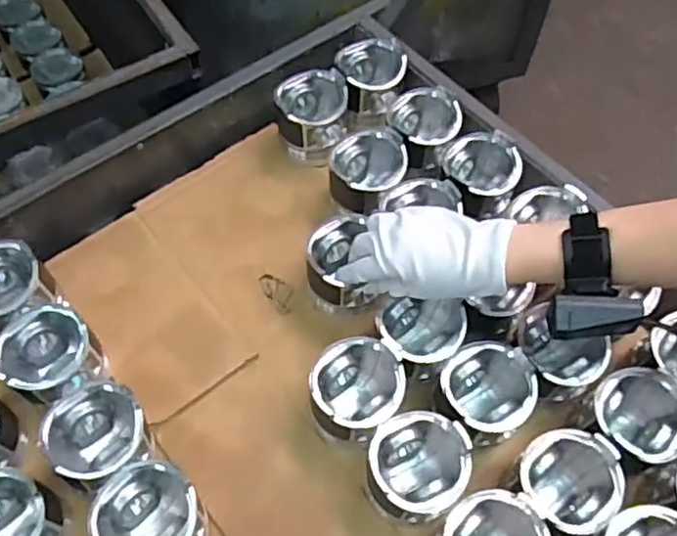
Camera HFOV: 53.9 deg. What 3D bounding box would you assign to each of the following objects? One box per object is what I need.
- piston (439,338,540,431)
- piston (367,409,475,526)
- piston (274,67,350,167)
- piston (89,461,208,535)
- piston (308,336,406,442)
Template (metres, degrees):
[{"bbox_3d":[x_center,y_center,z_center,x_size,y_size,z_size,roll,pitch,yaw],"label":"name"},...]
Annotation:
[{"bbox_3d":[0.132,0.112,0.600,0.080,0.070,0.082,1,60,-1],"label":"piston"},{"bbox_3d":[0.068,0.174,0.574,0.087,0.065,0.082,0,60,-2],"label":"piston"},{"bbox_3d":[-0.032,-0.173,0.785,0.084,0.085,0.082,-1,60,-2],"label":"piston"},{"bbox_3d":[-0.154,0.207,0.543,0.083,0.074,0.076,1,60,-1],"label":"piston"},{"bbox_3d":[0.012,0.115,0.604,0.089,0.071,0.084,-4,60,-4],"label":"piston"}]

